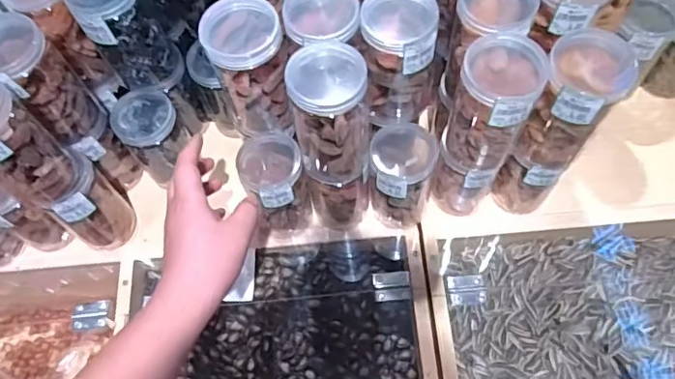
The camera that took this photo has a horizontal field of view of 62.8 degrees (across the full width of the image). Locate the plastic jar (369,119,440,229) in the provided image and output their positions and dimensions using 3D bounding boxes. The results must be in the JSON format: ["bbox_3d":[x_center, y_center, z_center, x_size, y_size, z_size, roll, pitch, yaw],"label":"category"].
[{"bbox_3d":[0.066,-0.010,0.587,0.062,0.126,0.061,-2,64,3],"label":"plastic jar"}]

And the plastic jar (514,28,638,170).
[{"bbox_3d":[0.199,-0.070,0.475,0.060,0.135,0.066,-2,64,3],"label":"plastic jar"}]

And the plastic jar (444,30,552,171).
[{"bbox_3d":[0.132,-0.066,0.484,0.061,0.134,0.059,-2,64,3],"label":"plastic jar"}]

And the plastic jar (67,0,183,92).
[{"bbox_3d":[-0.208,-0.157,0.552,0.064,0.135,0.062,-2,64,3],"label":"plastic jar"}]

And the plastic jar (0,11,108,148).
[{"bbox_3d":[-0.286,-0.102,0.531,0.071,0.132,0.059,35,71,18],"label":"plastic jar"}]

